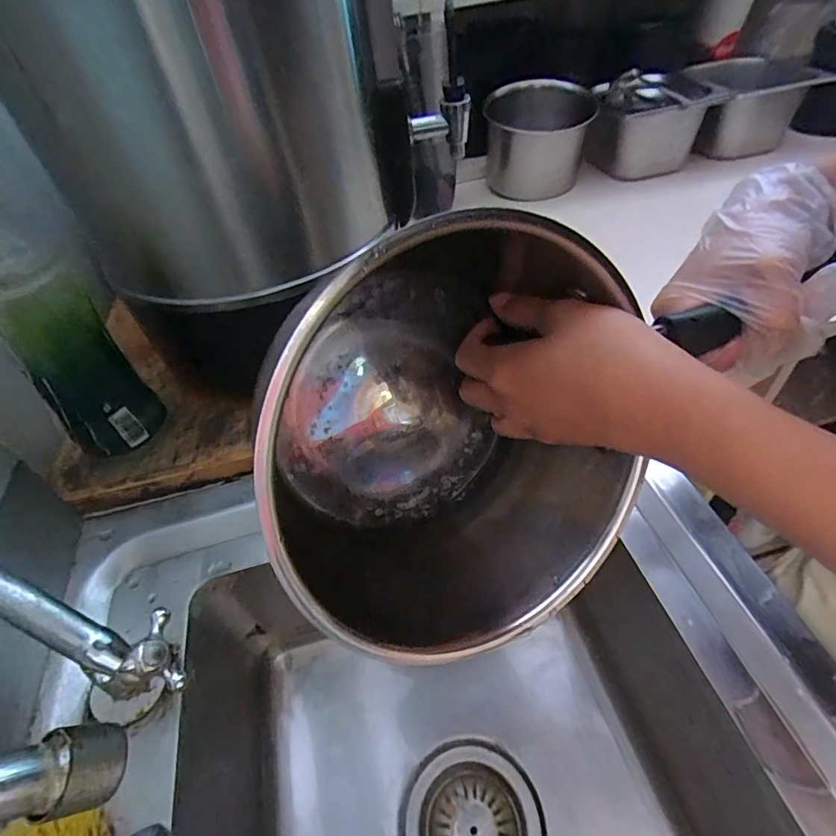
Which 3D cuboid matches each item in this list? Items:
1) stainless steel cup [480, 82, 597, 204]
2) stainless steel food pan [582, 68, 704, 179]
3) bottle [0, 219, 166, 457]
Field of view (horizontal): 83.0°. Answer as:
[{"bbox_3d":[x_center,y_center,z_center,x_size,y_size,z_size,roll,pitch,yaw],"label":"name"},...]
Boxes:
[{"bbox_3d":[0.170,-0.405,0.691,0.135,0.112,0.130,-4,46,4],"label":"stainless steel cup"},{"bbox_3d":[0.322,-0.430,0.698,0.134,0.092,0.136,-14,46,-5],"label":"stainless steel food pan"},{"bbox_3d":[-0.257,-0.058,0.337,0.054,0.223,0.061,-7,46,2],"label":"bottle"}]

